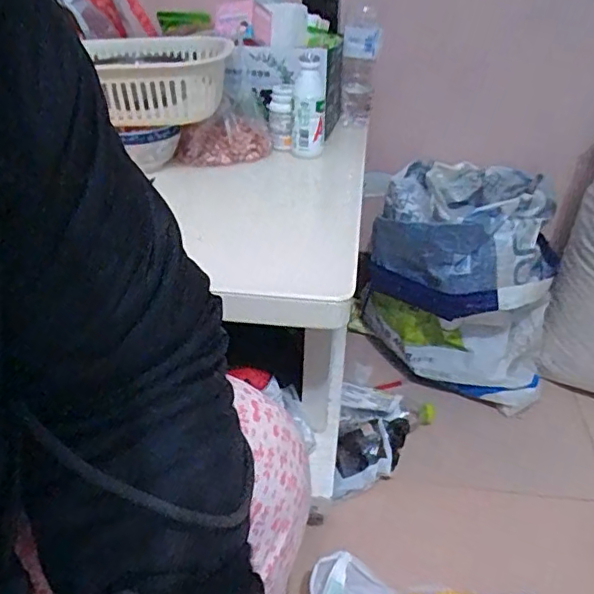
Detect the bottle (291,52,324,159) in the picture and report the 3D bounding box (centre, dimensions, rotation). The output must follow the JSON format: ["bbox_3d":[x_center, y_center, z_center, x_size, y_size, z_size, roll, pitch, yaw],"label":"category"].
[{"bbox_3d":[0.018,-0.297,0.894,0.051,0.148,0.042,4,35,5],"label":"bottle"}]

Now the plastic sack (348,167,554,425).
[{"bbox_3d":[0.302,-0.038,1.085,0.341,0.404,0.337,9,35,12],"label":"plastic sack"}]

